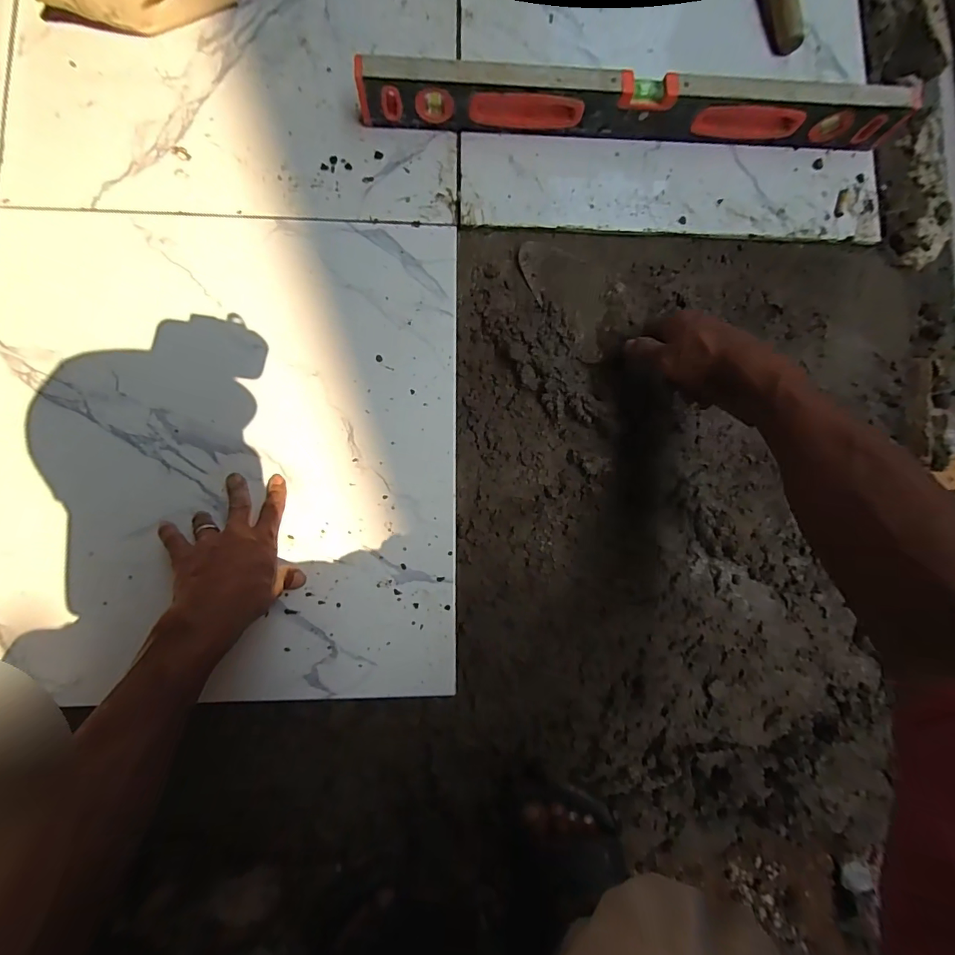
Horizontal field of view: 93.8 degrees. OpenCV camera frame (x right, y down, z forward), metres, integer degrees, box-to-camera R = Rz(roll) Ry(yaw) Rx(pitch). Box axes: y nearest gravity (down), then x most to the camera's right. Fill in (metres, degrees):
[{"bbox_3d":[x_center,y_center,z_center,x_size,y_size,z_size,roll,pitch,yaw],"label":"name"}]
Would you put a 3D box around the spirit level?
[{"bbox_3d":[0.172,-0.399,0.486,0.585,0.071,0.029,1,85,-5],"label":"spirit level"}]

